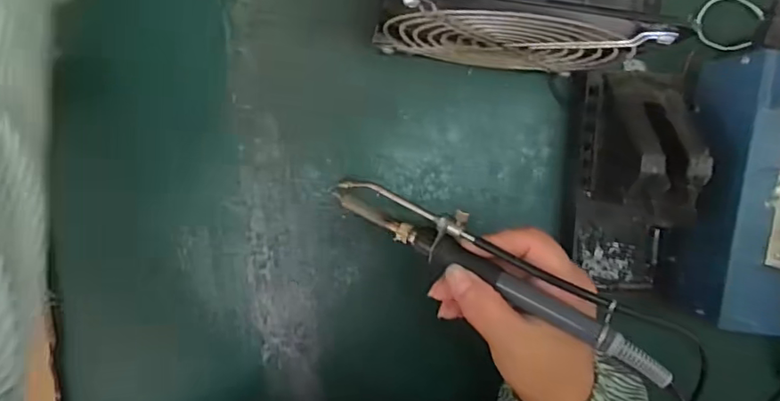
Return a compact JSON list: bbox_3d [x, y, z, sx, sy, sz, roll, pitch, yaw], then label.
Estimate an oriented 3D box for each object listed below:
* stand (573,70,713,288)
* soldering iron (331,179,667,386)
[{"bbox_3d":[0.165,-0.009,0.379,0.072,0.069,0.154,0,94,-5],"label":"stand"},{"bbox_3d":[0.054,0.034,0.310,0.204,0.015,0.030,29,91,20],"label":"soldering iron"}]

